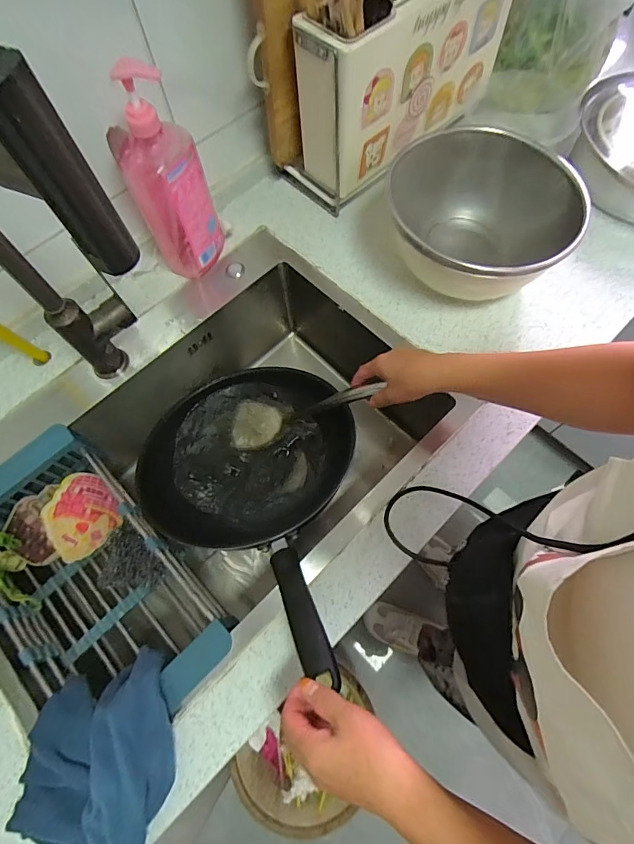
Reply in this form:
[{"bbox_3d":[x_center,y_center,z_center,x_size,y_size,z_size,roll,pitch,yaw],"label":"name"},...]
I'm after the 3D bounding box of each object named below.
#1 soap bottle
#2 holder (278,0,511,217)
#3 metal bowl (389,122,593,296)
[{"bbox_3d":[-0.190,-0.303,0.555,0.098,0.264,0.064,-20,69,-6],"label":"soap bottle"},{"bbox_3d":[0.121,-0.515,0.645,0.348,0.239,0.120,-40,73,-13],"label":"holder"},{"bbox_3d":[0.216,-0.272,0.604,0.236,0.129,0.240,-1,68,2],"label":"metal bowl"}]

